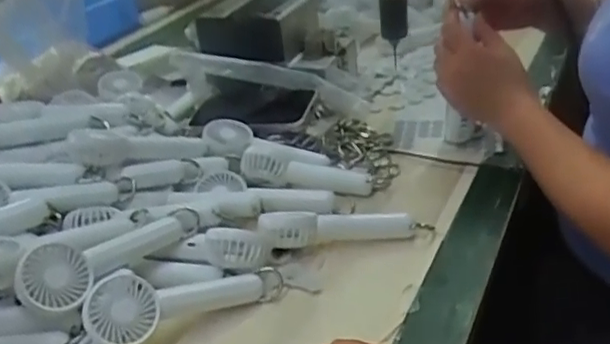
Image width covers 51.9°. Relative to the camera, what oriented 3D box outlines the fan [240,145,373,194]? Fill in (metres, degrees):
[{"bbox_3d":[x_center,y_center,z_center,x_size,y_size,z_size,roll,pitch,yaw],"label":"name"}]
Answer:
[{"bbox_3d":[0.001,-0.003,0.685,0.144,0.027,0.037,11,33,4],"label":"fan"}]

